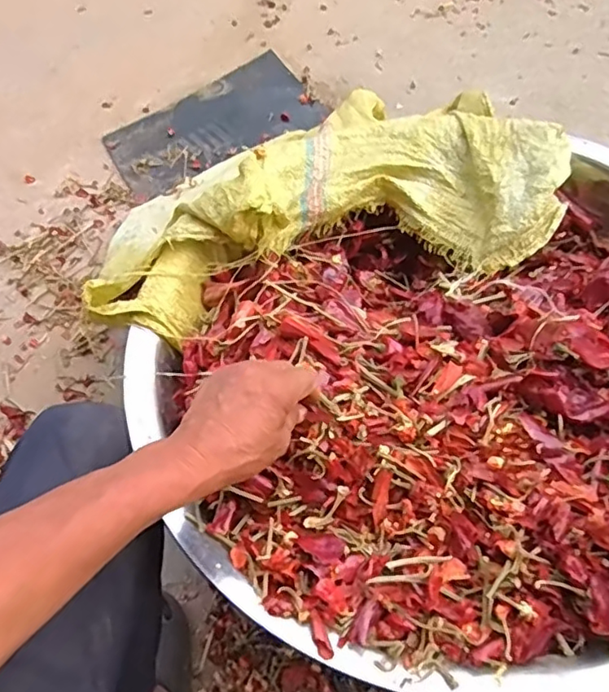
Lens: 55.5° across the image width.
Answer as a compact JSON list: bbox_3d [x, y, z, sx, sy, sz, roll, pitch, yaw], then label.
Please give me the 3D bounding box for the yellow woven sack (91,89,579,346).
[{"bbox_3d":[0.029,-0.170,0.699,0.580,0.114,0.249,-16,55,-6],"label":"yellow woven sack"}]

